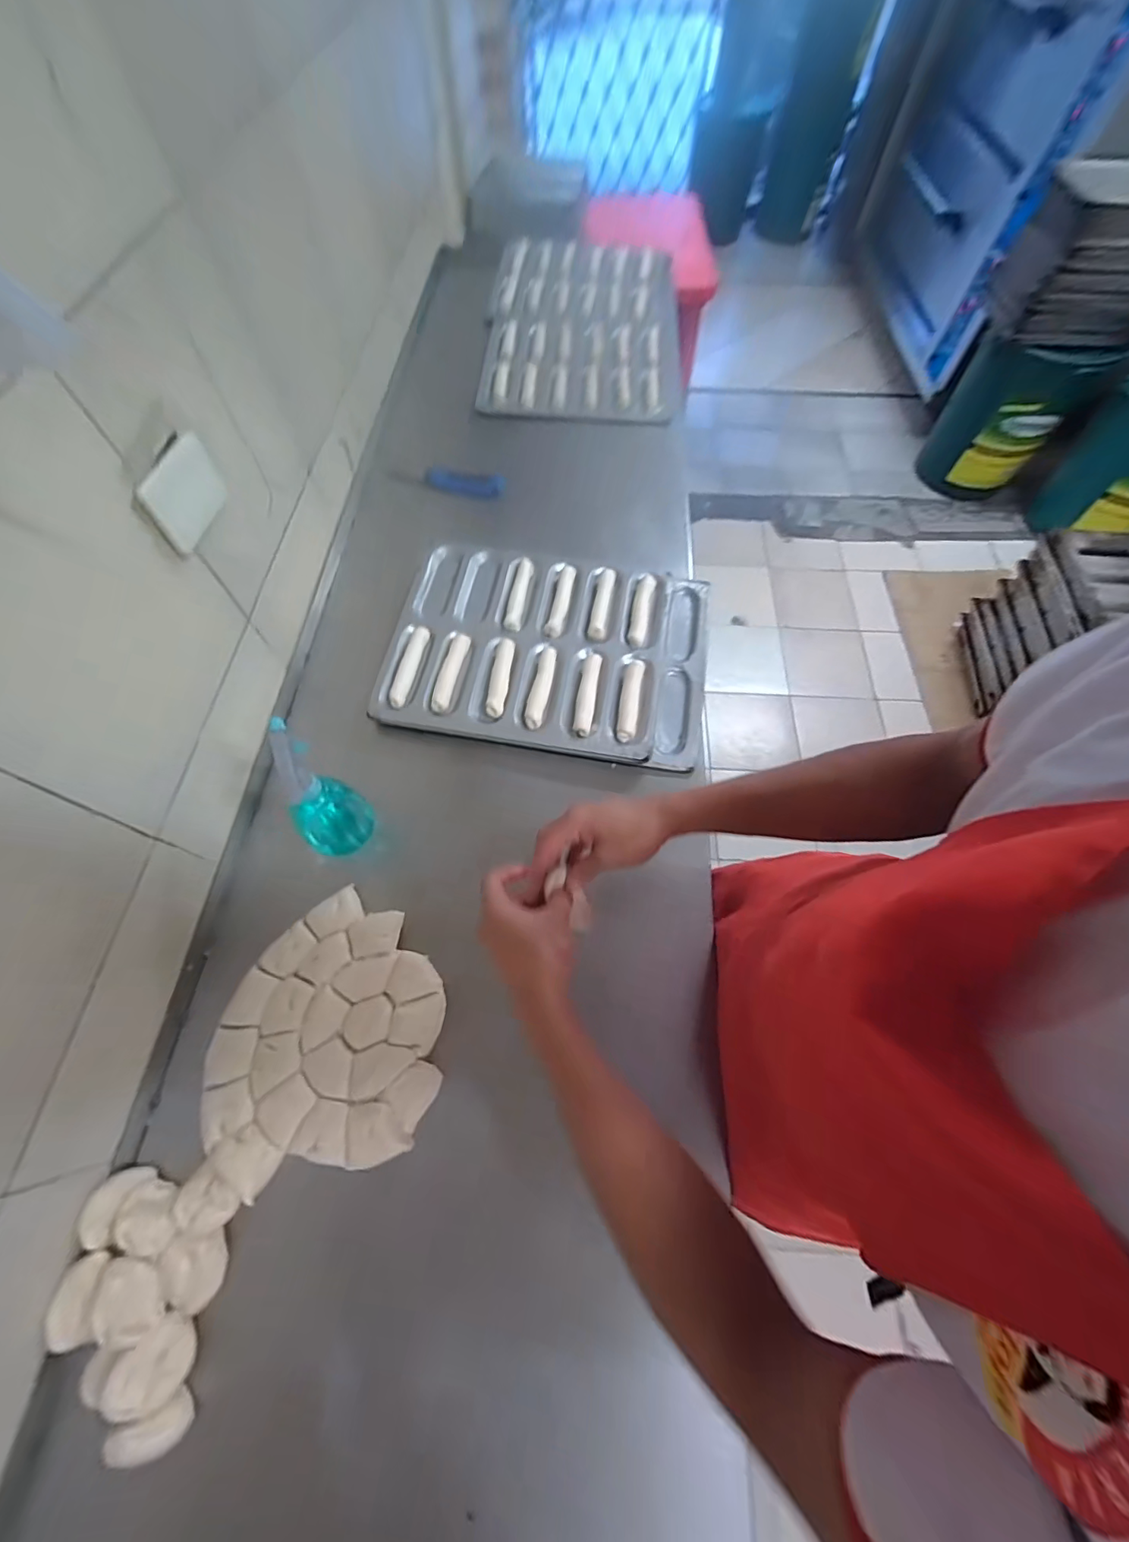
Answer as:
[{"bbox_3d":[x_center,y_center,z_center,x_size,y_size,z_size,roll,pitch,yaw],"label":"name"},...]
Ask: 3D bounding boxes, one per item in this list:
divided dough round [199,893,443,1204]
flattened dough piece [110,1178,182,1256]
[{"bbox_3d":[-0.262,0.277,0.559,0.242,0.019,0.263,0,64,0],"label":"divided dough round"},{"bbox_3d":[-0.393,0.425,0.487,0.056,0.043,0.042,15,65,7],"label":"flattened dough piece"}]

